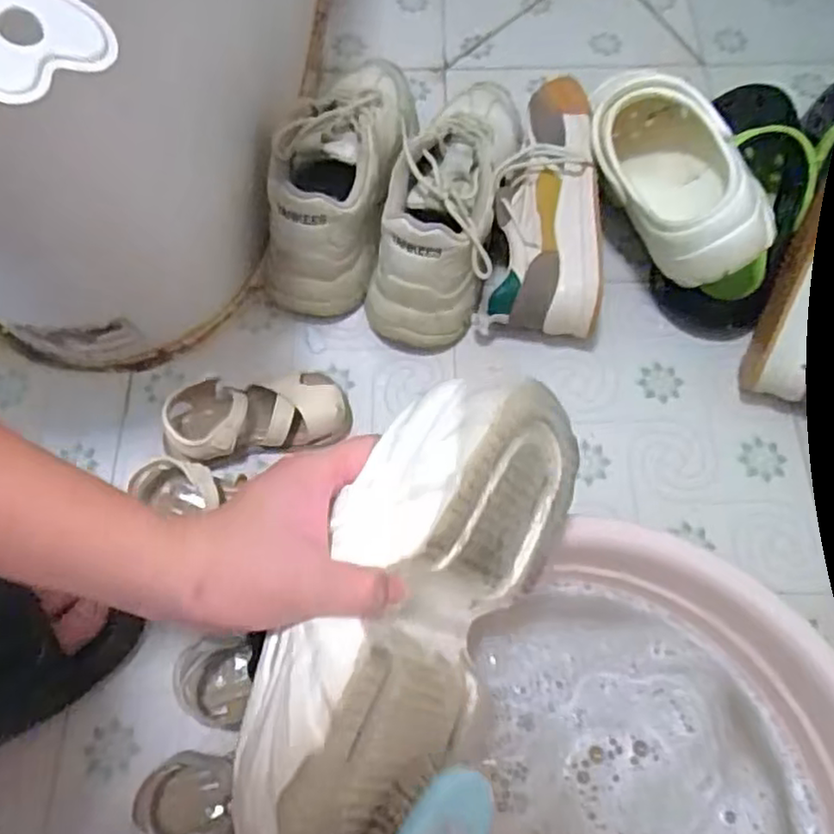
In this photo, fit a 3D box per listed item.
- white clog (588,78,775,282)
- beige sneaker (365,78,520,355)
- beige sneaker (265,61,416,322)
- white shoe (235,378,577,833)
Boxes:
[{"bbox_3d":[0.220,-0.222,0.603,0.121,0.107,0.222,-7,52,-2],"label":"white clog"},{"bbox_3d":[0.034,-0.196,0.645,0.093,0.113,0.250,18,67,9],"label":"beige sneaker"},{"bbox_3d":[-0.070,-0.239,0.662,0.091,0.120,0.277,12,66,7],"label":"beige sneaker"},{"bbox_3d":[-0.013,0.096,0.359,0.092,0.110,0.250,14,70,45],"label":"white shoe"}]

